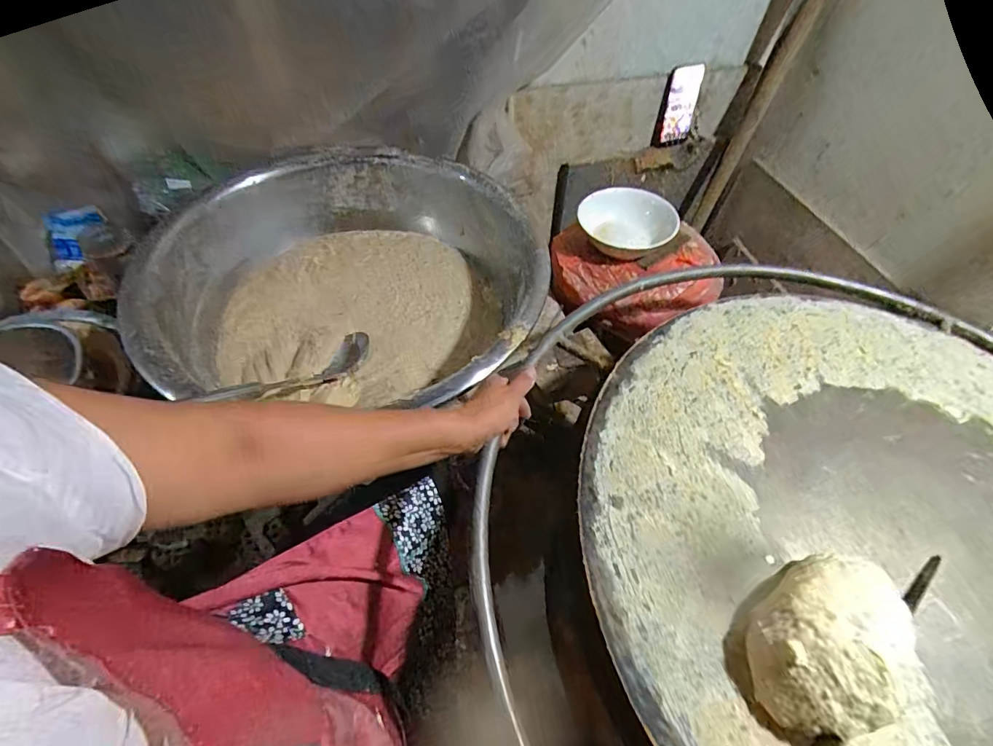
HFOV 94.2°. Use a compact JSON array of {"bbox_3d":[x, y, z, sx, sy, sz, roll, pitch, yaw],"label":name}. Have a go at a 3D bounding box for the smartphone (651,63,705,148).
[{"bbox_3d":[0.402,-0.589,1.028,0.089,0.156,0.008,-9,47,-7],"label":"smartphone"}]

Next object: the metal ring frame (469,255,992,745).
[{"bbox_3d":[0.406,0.168,0.464,0.849,0.041,0.826,-27,60,-21],"label":"metal ring frame"}]

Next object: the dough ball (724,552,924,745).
[{"bbox_3d":[0.257,0.204,0.356,0.142,0.064,0.096,-23,59,-19],"label":"dough ball"}]

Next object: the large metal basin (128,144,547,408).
[{"bbox_3d":[-0.235,-0.159,0.785,0.616,0.179,0.516,10,54,4],"label":"large metal basin"}]

